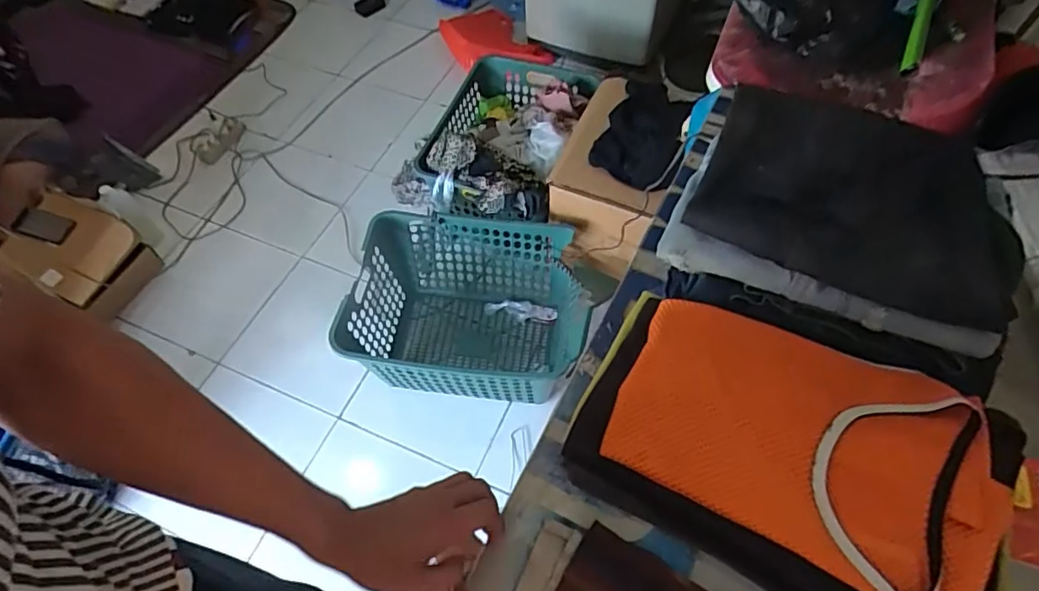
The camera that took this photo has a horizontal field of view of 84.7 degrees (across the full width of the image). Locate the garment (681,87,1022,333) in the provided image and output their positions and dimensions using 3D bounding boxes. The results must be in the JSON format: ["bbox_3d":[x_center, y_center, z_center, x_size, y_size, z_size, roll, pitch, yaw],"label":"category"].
[{"bbox_3d":[0.312,-0.089,0.526,0.274,0.081,0.150,26,62,16],"label":"garment"}]

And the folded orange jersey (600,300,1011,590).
[{"bbox_3d":[0.240,0.120,0.490,0.296,0.032,0.183,25,62,17],"label":"folded orange jersey"}]

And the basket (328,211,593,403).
[{"bbox_3d":[-0.121,0.057,1.483,0.569,0.304,0.437,1,58,2],"label":"basket"}]

